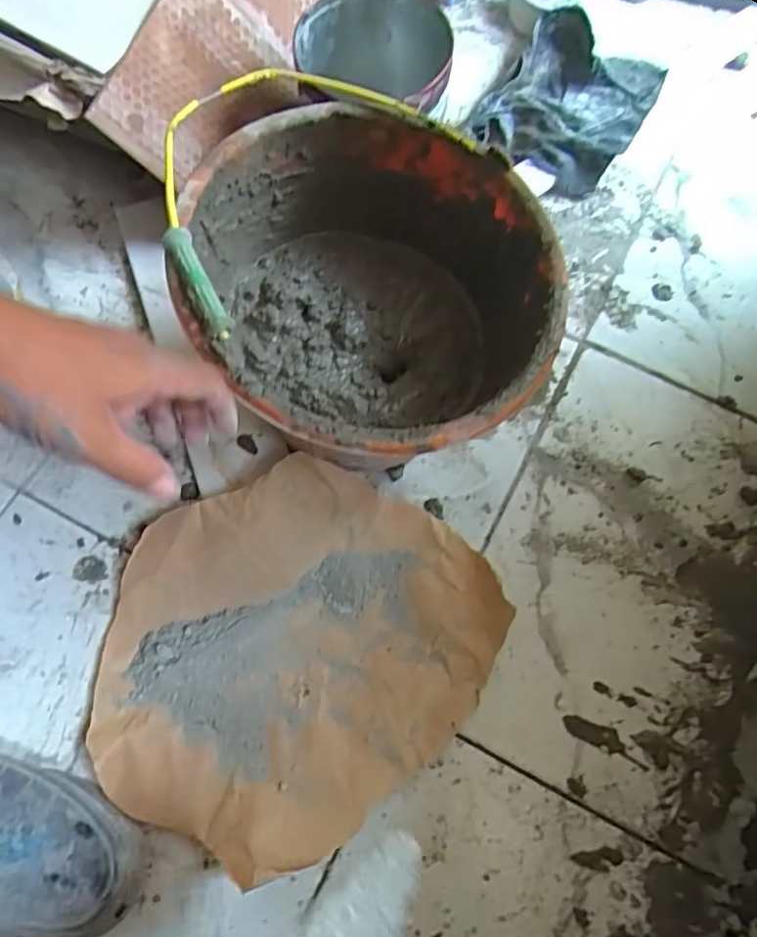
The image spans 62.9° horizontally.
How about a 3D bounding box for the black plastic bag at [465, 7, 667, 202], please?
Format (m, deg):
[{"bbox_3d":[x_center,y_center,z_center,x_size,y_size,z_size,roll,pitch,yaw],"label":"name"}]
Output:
[{"bbox_3d":[0.217,-0.418,0.717,0.164,0.048,0.211,33,73,9],"label":"black plastic bag"}]

